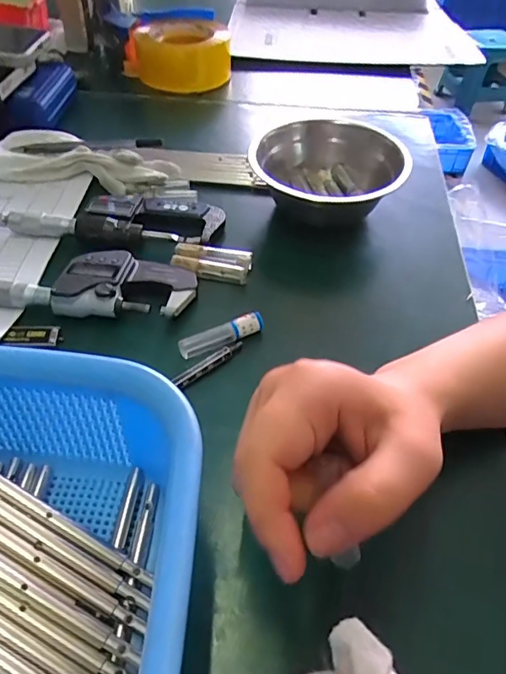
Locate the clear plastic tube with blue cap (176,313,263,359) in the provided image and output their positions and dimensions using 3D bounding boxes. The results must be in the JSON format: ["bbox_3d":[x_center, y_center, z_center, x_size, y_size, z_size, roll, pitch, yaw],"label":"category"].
[{"bbox_3d":[-0.021,-0.002,0.324,0.058,0.012,0.012,-19,52,-18],"label":"clear plastic tube with blue cap"}]

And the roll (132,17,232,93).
[{"bbox_3d":[-0.083,-0.341,0.599,0.101,0.061,0.101,1,48,-1],"label":"roll"}]

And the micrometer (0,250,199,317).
[{"bbox_3d":[-0.120,-0.039,0.341,0.157,0.017,0.049,1,48,-1],"label":"micrometer"}]

